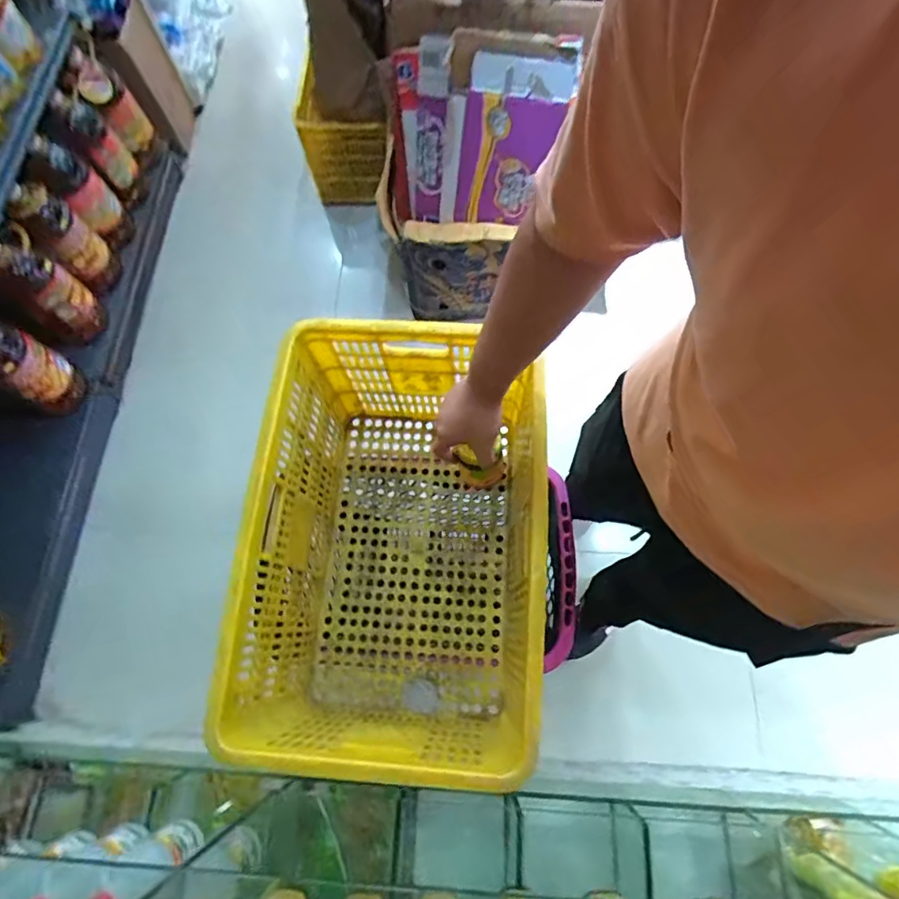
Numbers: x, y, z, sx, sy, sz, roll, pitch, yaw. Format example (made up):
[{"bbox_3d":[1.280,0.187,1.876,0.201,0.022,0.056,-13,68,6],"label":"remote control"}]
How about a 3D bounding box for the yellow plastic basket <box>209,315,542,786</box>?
[{"bbox_3d":[-0.064,0.138,0.785,0.362,0.326,0.537,4,71,3],"label":"yellow plastic basket"}]

